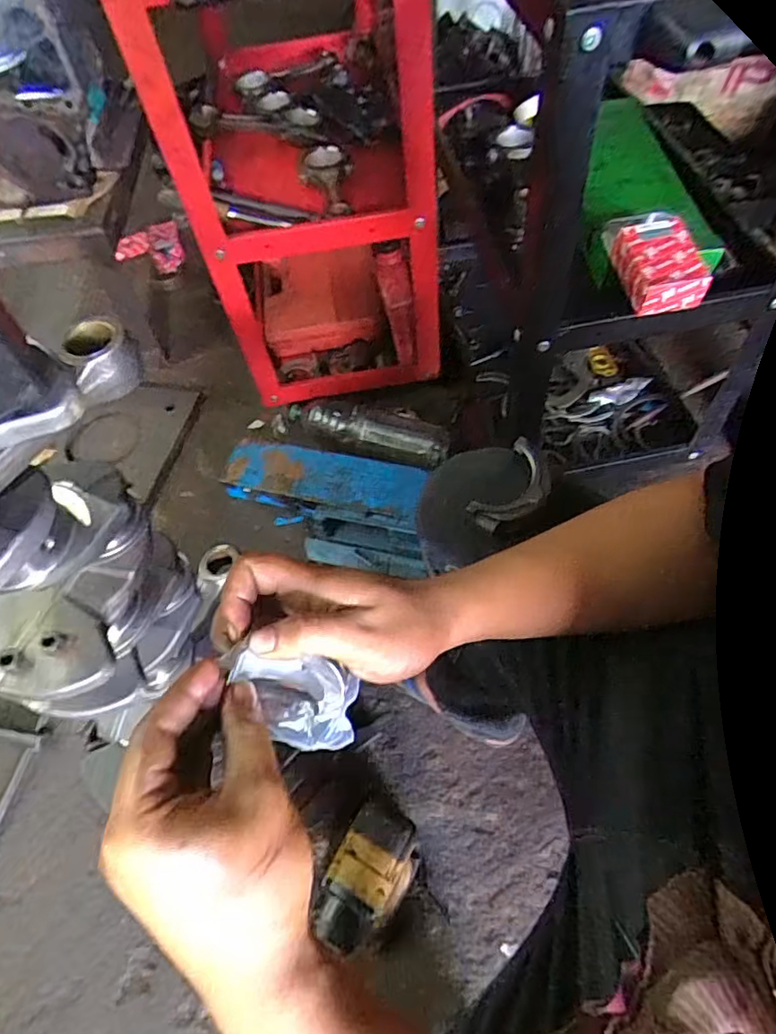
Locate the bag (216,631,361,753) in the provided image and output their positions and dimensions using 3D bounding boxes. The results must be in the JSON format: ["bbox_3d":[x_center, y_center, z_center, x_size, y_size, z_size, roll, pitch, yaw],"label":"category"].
[{"bbox_3d":[-0.051,0.096,0.313,0.071,0.033,0.041,15,61,13],"label":"bag"}]

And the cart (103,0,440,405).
[{"bbox_3d":[-0.143,-0.694,1.063,0.388,0.703,0.706,-12,57,-2],"label":"cart"}]

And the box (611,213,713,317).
[{"bbox_3d":[0.329,-0.312,0.731,0.095,0.046,0.134,-4,58,2],"label":"box"}]

